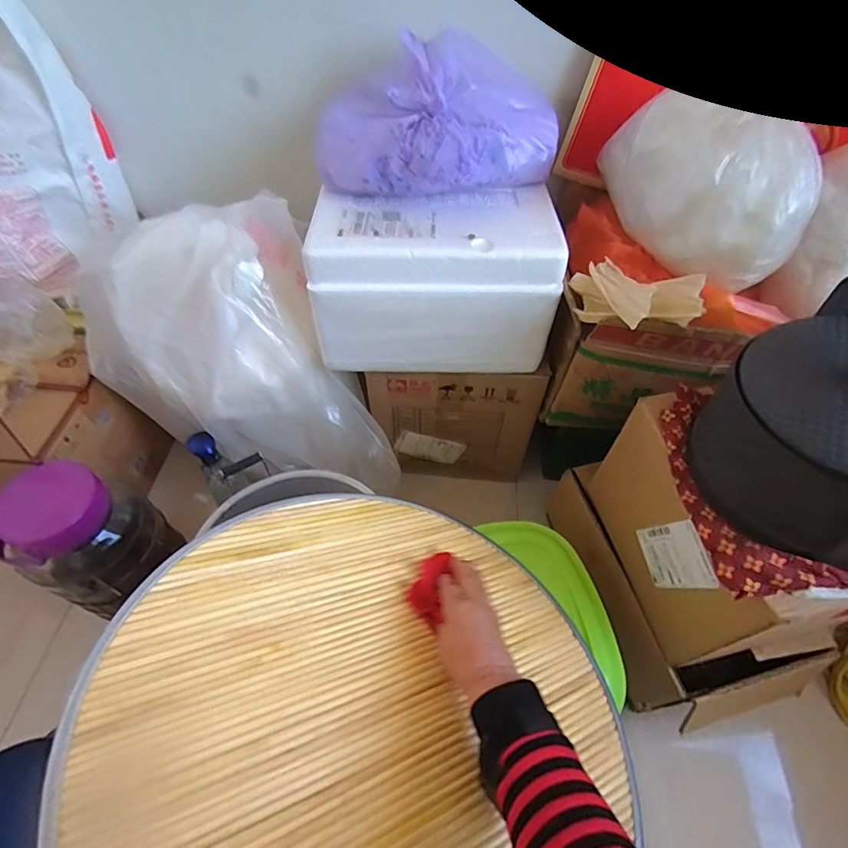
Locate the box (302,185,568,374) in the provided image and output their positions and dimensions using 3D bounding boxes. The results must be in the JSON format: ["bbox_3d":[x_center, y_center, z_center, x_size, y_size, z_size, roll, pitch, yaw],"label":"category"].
[{"bbox_3d":[0.014,-0.215,0.715,0.328,0.202,0.178,0,54,-2],"label":"box"}]

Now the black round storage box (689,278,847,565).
[{"bbox_3d":[0.394,0.000,0.444,0.194,0.174,0.205,1,54,-1],"label":"black round storage box"}]

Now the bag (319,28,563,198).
[{"bbox_3d":[0.017,-0.398,0.642,0.320,0.133,0.194,-7,55,-7],"label":"bag"}]

